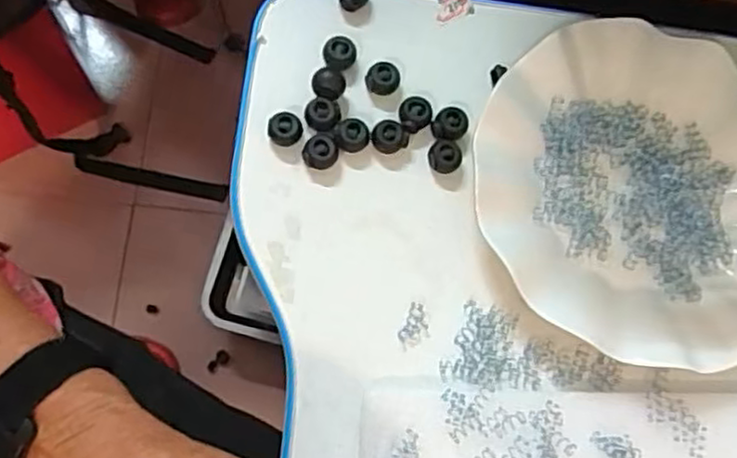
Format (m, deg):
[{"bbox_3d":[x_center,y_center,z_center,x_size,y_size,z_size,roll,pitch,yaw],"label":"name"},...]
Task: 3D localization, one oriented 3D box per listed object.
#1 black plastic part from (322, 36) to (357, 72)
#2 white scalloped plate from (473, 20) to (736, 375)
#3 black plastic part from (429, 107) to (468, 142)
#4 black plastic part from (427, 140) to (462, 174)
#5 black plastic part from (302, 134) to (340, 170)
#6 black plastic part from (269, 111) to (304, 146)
[{"bbox_3d":[-0.016,-0.094,0.382,0.017,0.010,0.021,30,74,1],"label":"black plastic part"},{"bbox_3d":[0.145,-0.023,0.369,0.174,0.028,0.177,2,76,-7],"label":"white scalloped plate"},{"bbox_3d":[0.044,-0.056,0.380,0.017,0.006,0.019,38,79,8],"label":"black plastic part"},{"bbox_3d":[0.041,-0.038,0.374,0.017,0.006,0.017,2,76,-7],"label":"black plastic part"},{"bbox_3d":[-0.025,-0.040,0.367,0.016,0.009,0.016,2,76,-7],"label":"black plastic part"},{"bbox_3d":[-0.043,-0.052,0.367,0.017,0.009,0.015,-15,78,-11],"label":"black plastic part"}]

